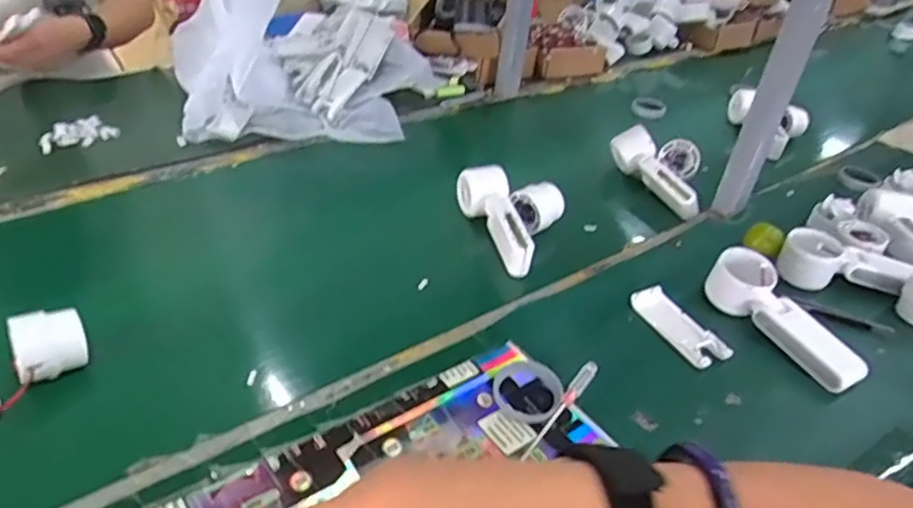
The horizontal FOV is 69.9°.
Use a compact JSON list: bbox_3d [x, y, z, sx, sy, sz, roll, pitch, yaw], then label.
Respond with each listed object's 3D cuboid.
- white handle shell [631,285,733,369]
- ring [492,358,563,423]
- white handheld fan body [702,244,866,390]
[{"bbox_3d":[0.222,0.071,0.653,0.042,0.011,0.107,-12,40,-24],"label":"white handle shell"},{"bbox_3d":[0.060,0.113,0.565,0.058,0.013,0.065,-8,39,-19],"label":"ring"},{"bbox_3d":[0.327,0.061,0.646,0.047,0.057,0.165,-15,42,-27],"label":"white handheld fan body"}]

